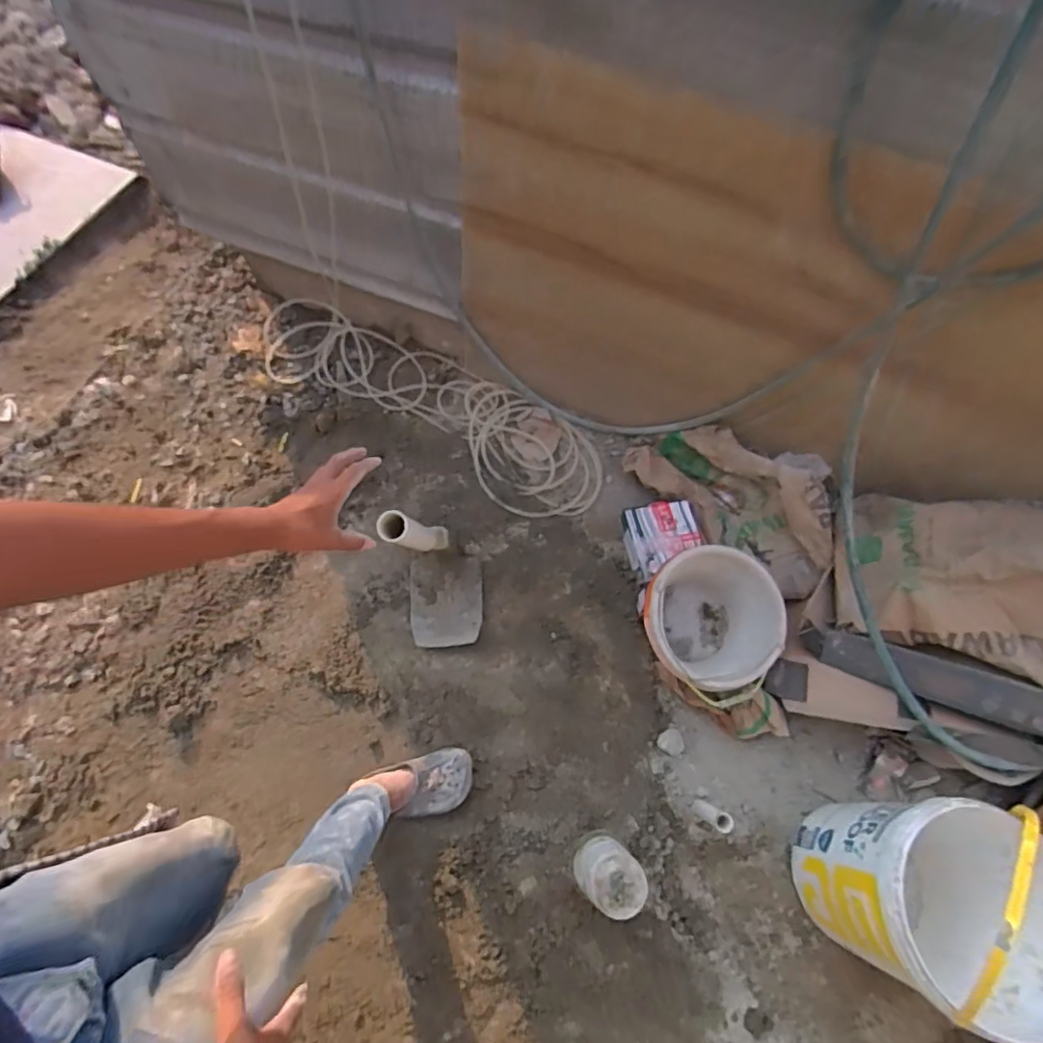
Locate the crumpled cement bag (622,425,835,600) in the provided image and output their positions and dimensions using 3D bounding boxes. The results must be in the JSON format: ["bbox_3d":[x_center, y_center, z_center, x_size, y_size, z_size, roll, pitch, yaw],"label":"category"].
[{"bbox_3d":[0.529,-0.075,1.387,0.550,0.174,0.277,40,71,13],"label":"crumpled cement bag"}]

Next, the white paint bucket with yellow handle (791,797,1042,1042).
[{"bbox_3d":[0.706,0.642,0.945,0.306,0.407,0.291,1,67,-3],"label":"white paint bucket with yellow handle"}]

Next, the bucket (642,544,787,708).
[{"bbox_3d":[0.400,0.227,1.227,0.270,0.230,0.296,1,67,-3],"label":"bucket"}]

